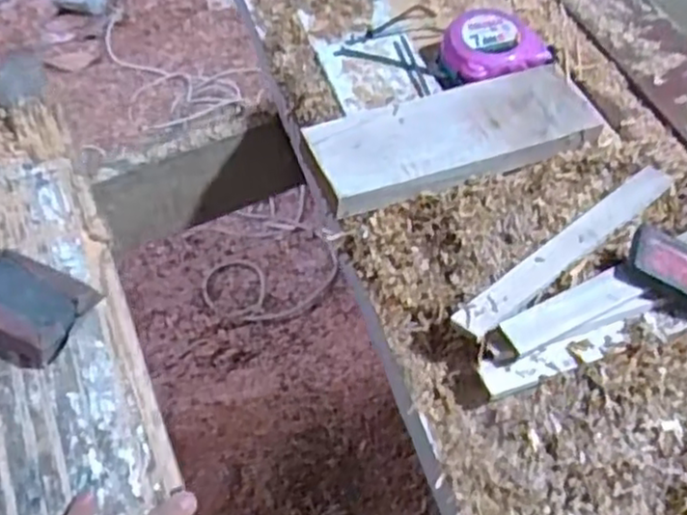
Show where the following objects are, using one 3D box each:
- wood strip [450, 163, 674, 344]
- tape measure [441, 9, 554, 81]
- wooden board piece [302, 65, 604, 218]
[{"bbox_3d":[0.161,-0.009,0.496,0.223,0.006,0.026,-32,57,-27],"label":"wood strip"},{"bbox_3d":[0.127,-0.179,0.620,0.080,0.037,0.079,-21,57,-17],"label":"tape measure"},{"bbox_3d":[0.088,-0.094,0.552,0.225,0.029,0.079,-18,56,-15],"label":"wooden board piece"}]

